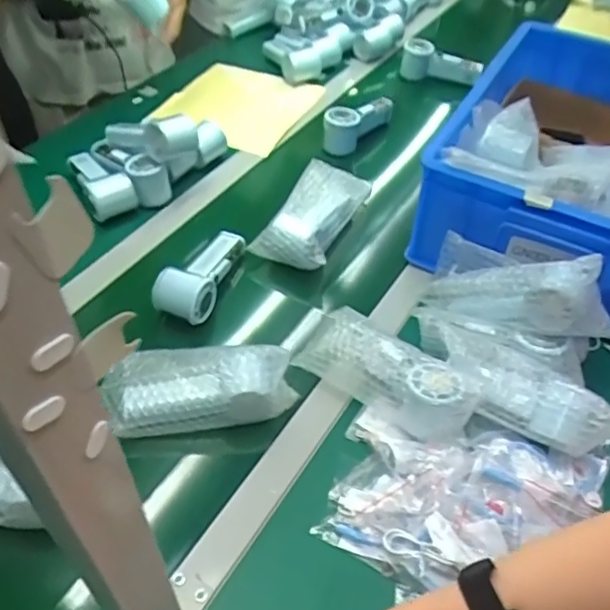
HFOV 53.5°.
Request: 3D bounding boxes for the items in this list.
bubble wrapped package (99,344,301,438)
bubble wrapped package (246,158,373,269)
[{"bbox_3d":[-0.111,0.076,0.620,0.192,0.071,0.087,1,47,-2],"label":"bubble wrapped package"},{"bbox_3d":[0.013,-0.127,0.820,0.099,0.052,0.190,22,49,16],"label":"bubble wrapped package"}]

